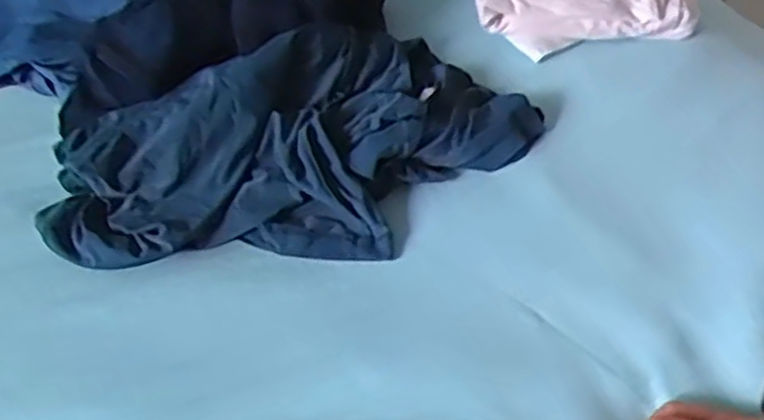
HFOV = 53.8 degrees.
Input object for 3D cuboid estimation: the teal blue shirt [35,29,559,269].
[{"bbox_3d":[-0.063,-0.042,0.515,0.333,0.060,0.176,-23,50,-13],"label":"teal blue shirt"}]

